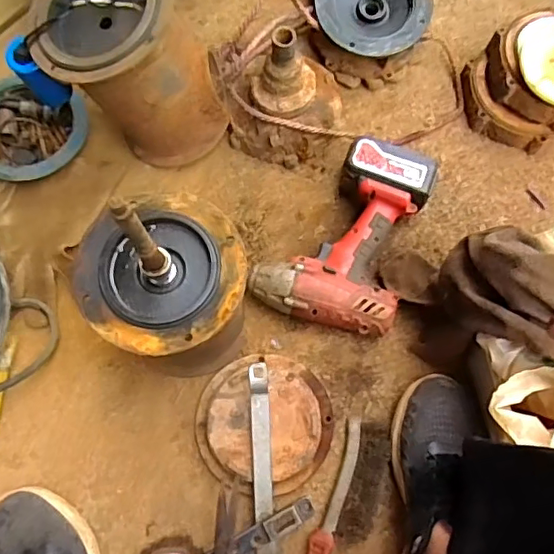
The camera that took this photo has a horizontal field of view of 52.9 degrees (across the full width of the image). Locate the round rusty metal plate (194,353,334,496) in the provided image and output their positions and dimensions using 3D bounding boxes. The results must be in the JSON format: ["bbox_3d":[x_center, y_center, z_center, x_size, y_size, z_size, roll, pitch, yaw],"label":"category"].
[{"bbox_3d":[-0.014,0.163,0.625,0.150,0.035,0.148,0,75,1],"label":"round rusty metal plate"}]

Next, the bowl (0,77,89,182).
[{"bbox_3d":[-0.324,-0.182,0.712,0.151,0.032,0.132,17,76,6],"label":"bowl"}]

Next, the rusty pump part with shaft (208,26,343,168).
[{"bbox_3d":[0.004,-0.239,0.682,0.154,0.148,0.155,-2,75,0],"label":"rusty pump part with shaft"}]

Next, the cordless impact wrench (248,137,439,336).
[{"bbox_3d":[0.087,-0.049,0.662,0.145,0.080,0.223,18,76,6],"label":"cordless impact wrench"}]

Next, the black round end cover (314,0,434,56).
[{"bbox_3d":[0.124,-0.356,0.722,0.143,0.029,0.147,0,75,1],"label":"black round end cover"}]

